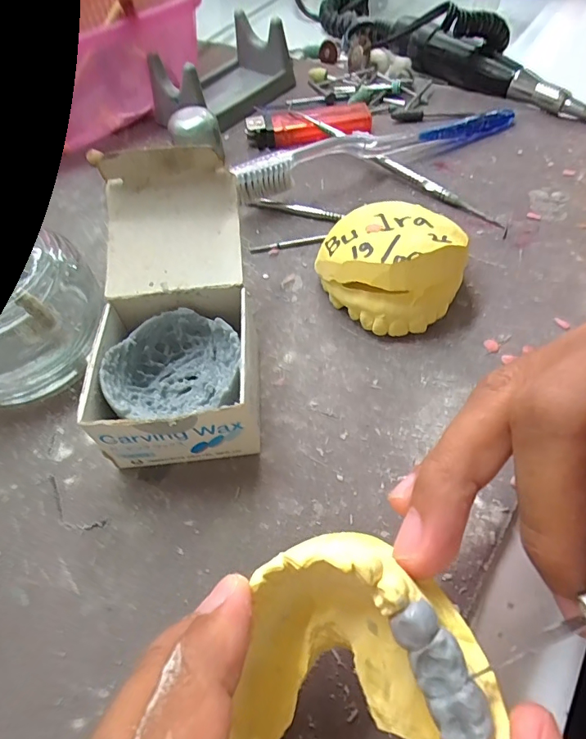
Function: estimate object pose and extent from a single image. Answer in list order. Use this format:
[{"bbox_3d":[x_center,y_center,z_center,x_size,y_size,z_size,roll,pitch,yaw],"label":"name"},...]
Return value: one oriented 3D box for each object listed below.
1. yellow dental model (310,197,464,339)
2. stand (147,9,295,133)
[{"bbox_3d":[0.043,-0.045,0.198,0.053,0.034,0.056,-3,55,4],"label":"yellow dental model"},{"bbox_3d":[-0.052,-0.202,0.315,0.068,0.037,0.102,21,60,19],"label":"stand"}]

